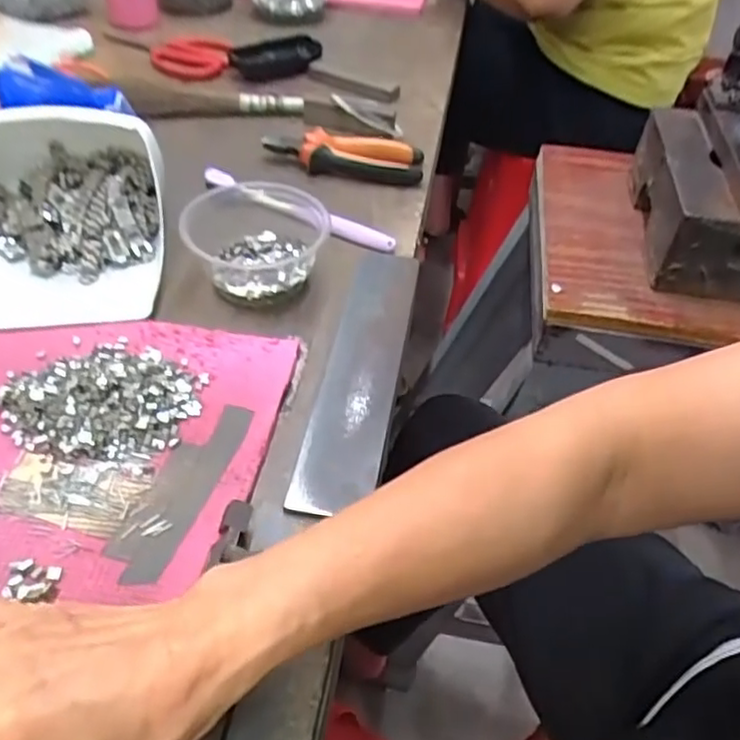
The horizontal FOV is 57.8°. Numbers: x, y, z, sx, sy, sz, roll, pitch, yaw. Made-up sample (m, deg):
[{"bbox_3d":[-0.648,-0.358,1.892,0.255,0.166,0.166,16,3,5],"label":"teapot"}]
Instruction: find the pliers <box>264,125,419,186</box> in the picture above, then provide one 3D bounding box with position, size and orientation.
[{"bbox_3d":[-0.026,-0.210,0.657,0.152,0.032,0.056,8,47,1],"label":"pliers"}]

